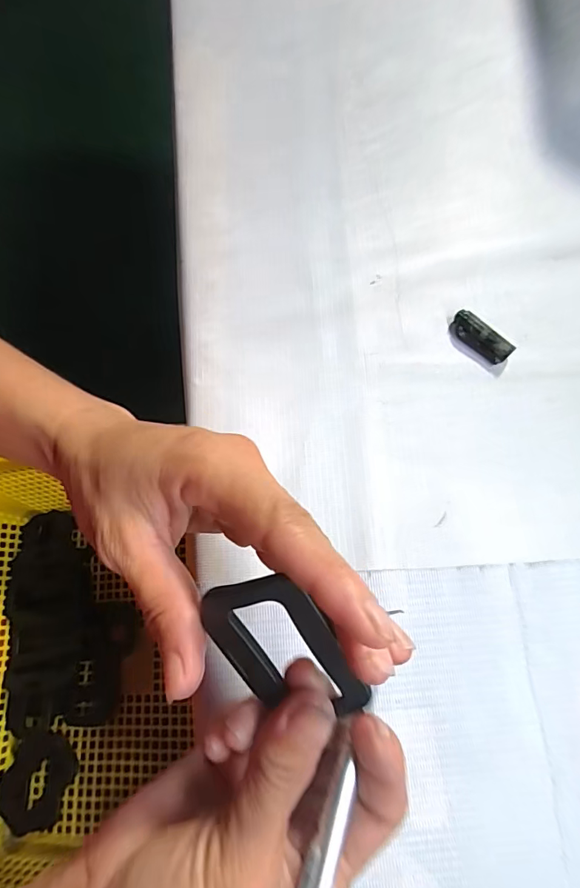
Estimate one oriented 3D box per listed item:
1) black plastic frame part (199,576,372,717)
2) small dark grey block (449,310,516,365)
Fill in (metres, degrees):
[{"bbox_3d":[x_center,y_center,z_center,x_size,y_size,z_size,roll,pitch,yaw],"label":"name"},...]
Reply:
[{"bbox_3d":[-0.004,0.066,0.145,0.041,0.004,0.058,-21,112,21],"label":"black plastic frame part"},{"bbox_3d":[0.114,-0.064,0.275,0.038,0.010,0.015,43,77,11],"label":"small dark grey block"}]

